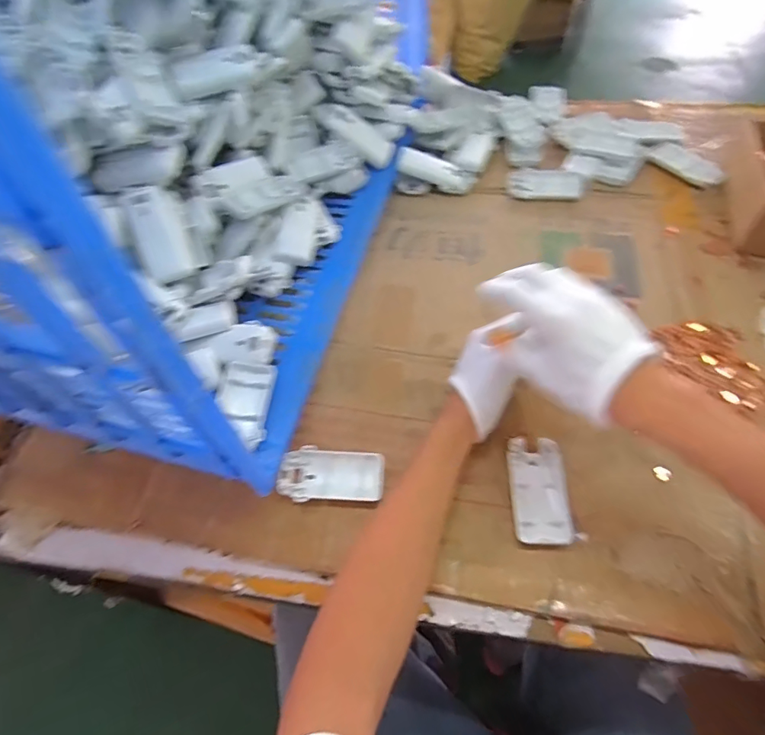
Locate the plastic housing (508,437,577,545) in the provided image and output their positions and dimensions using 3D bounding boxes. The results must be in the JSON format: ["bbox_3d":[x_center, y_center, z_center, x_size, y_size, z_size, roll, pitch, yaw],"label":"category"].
[{"bbox_3d":[0.143,0.112,0.435,0.050,0.016,0.095,-3,58,3],"label":"plastic housing"}]

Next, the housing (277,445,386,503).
[{"bbox_3d":[-0.049,0.104,0.456,0.100,0.019,0.051,-2,57,3],"label":"housing"}]

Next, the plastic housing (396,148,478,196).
[{"bbox_3d":[0.075,-0.272,0.661,0.113,0.017,0.041,19,82,-5],"label":"plastic housing"}]

